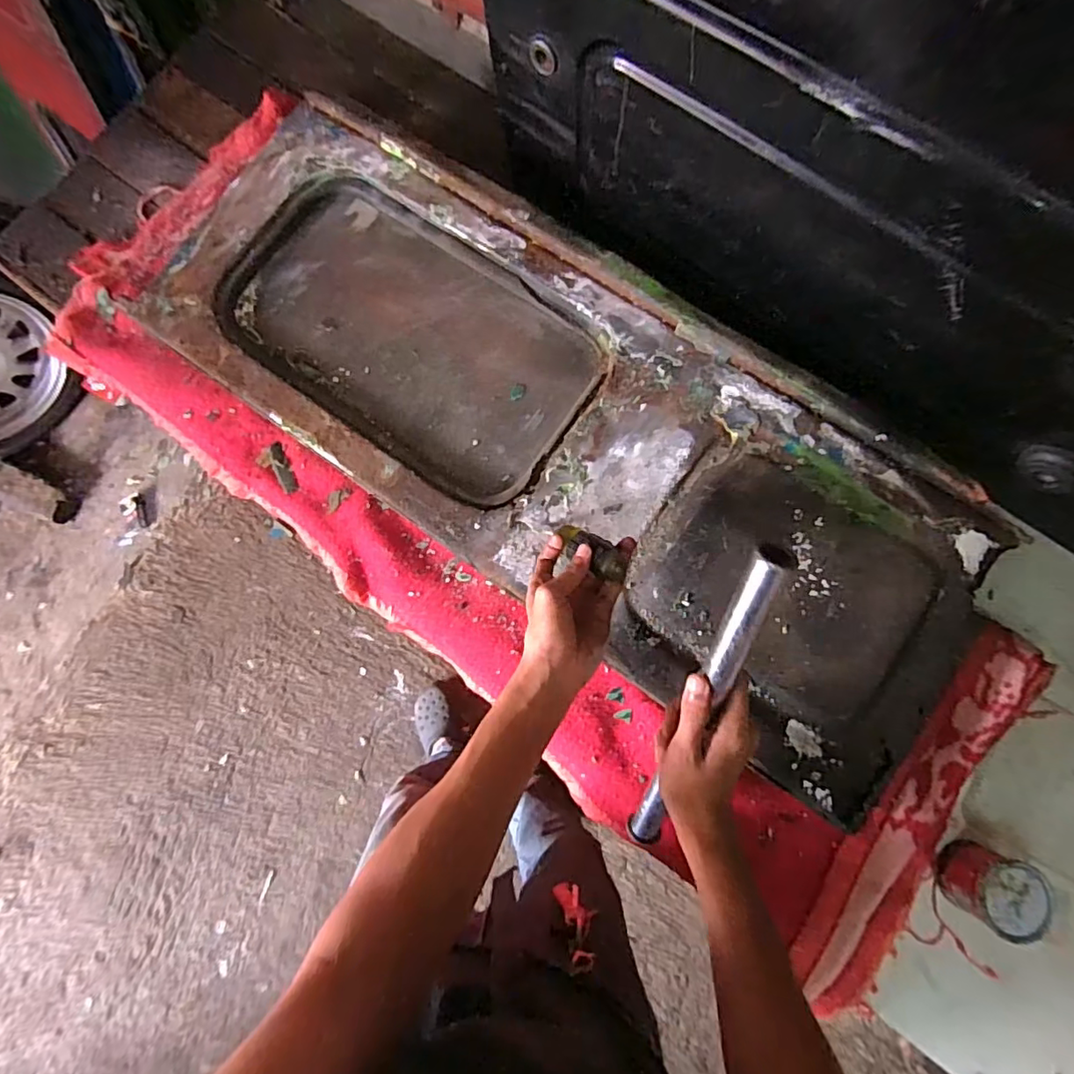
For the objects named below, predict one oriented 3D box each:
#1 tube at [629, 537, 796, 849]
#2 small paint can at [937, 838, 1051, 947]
[{"bbox_3d":[0.125,0.145,0.451,0.024,0.334,0.024,12,35,2],"label":"tube"},{"bbox_3d":[0.466,0.361,0.583,0.065,0.072,0.072,21,79,4],"label":"small paint can"}]

